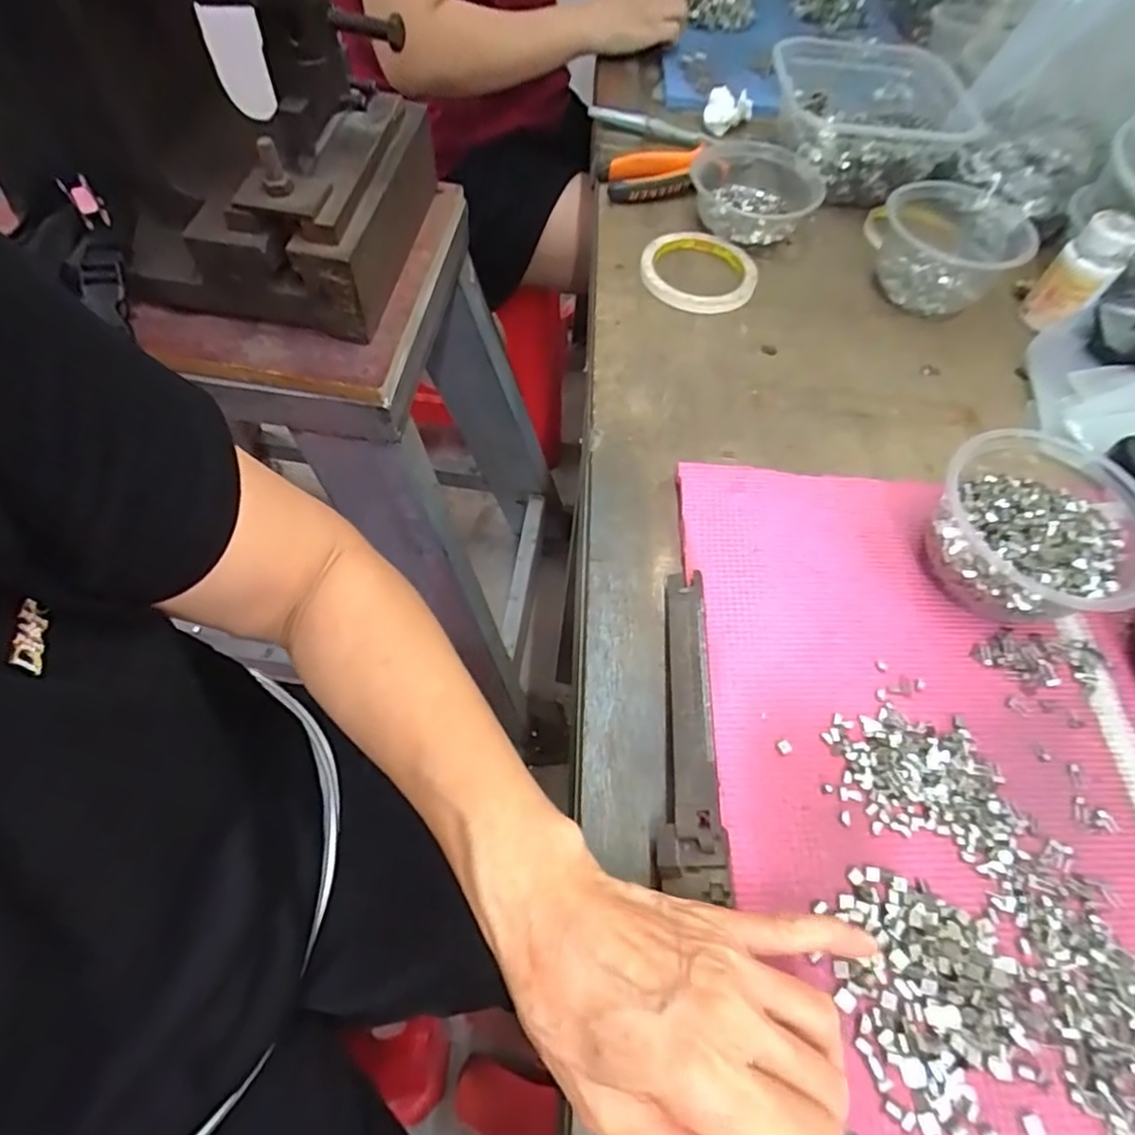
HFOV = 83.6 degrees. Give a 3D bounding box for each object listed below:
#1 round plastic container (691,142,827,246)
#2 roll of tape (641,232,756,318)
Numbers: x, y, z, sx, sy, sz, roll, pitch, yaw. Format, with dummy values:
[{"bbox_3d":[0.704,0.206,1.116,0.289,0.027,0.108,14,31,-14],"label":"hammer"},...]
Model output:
[{"bbox_3d":[0.168,-0.340,0.580,0.117,0.041,0.118,1,58,-2],"label":"round plastic container"},{"bbox_3d":[0.112,-0.252,0.540,0.095,0.015,0.093,1,58,-2],"label":"roll of tape"}]

